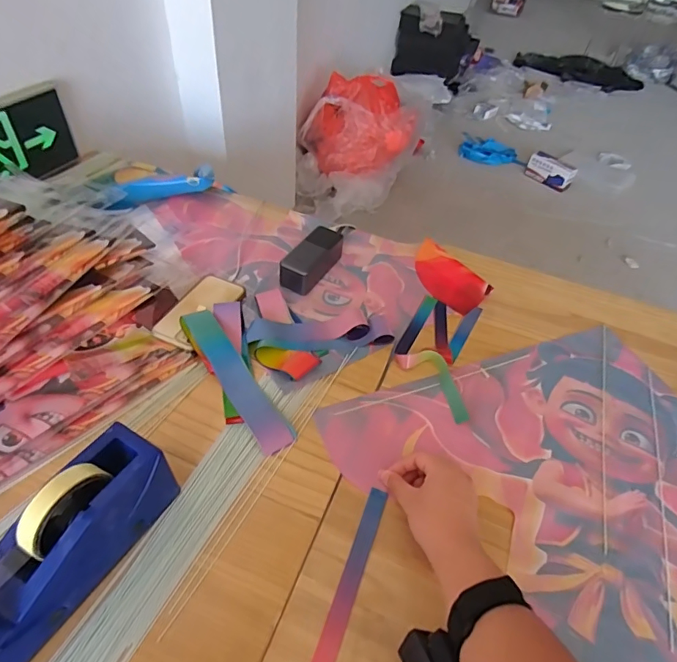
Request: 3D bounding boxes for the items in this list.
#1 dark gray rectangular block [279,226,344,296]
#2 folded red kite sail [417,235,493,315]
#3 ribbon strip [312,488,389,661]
[{"bbox_3d":[-0.044,-0.124,0.788,0.054,0.052,0.134,26,49,17],"label":"dark gray rectangular block"},{"bbox_3d":[0.194,-0.100,0.823,0.161,0.035,0.095,38,54,26],"label":"folded red kite sail"},{"bbox_3d":[0.010,0.261,0.463,0.021,0.007,0.215,19,49,10],"label":"ribbon strip"}]

